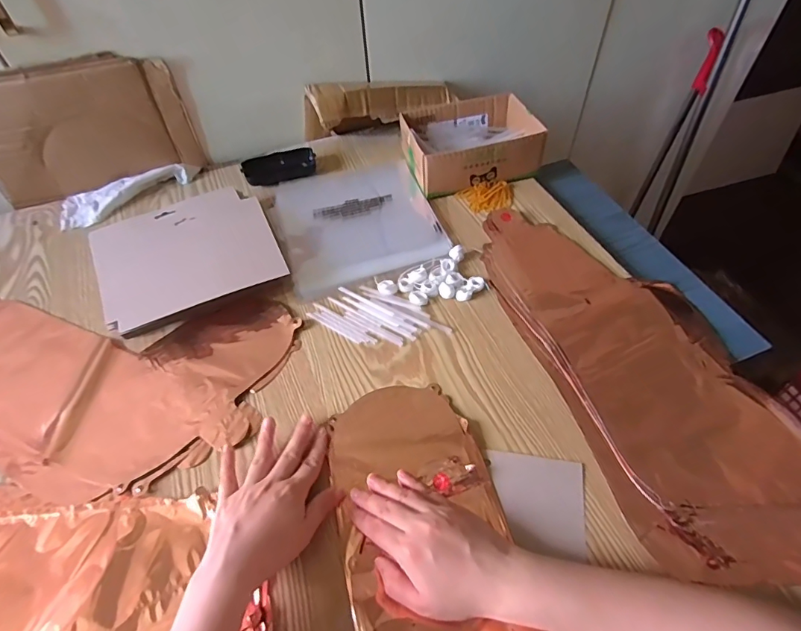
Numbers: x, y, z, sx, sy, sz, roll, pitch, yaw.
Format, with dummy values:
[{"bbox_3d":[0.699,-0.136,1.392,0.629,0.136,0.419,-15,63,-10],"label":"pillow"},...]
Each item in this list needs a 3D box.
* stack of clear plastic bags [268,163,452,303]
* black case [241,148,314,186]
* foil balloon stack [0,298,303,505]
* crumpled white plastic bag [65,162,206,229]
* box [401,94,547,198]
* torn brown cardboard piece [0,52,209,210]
[{"bbox_3d":[-0.060,-0.134,0.639,0.206,0.012,0.216,-17,52,-10],"label":"stack of clear plastic bags"},{"bbox_3d":[-0.187,-0.232,0.719,0.109,0.022,0.054,-19,53,-12],"label":"black case"},{"bbox_3d":[-0.350,0.075,0.499,0.446,0.012,0.223,-1,51,2],"label":"foil balloon stack"},{"bbox_3d":[-0.396,-0.181,0.676,0.192,0.030,0.065,-18,53,-12],"label":"crumpled white plastic bag"},{"bbox_3d":[0.102,-0.251,0.683,0.177,0.070,0.130,-12,52,-7],"label":"box"},{"bbox_3d":[-0.435,-0.250,0.637,0.270,0.177,0.019,-17,52,-10],"label":"torn brown cardboard piece"}]

